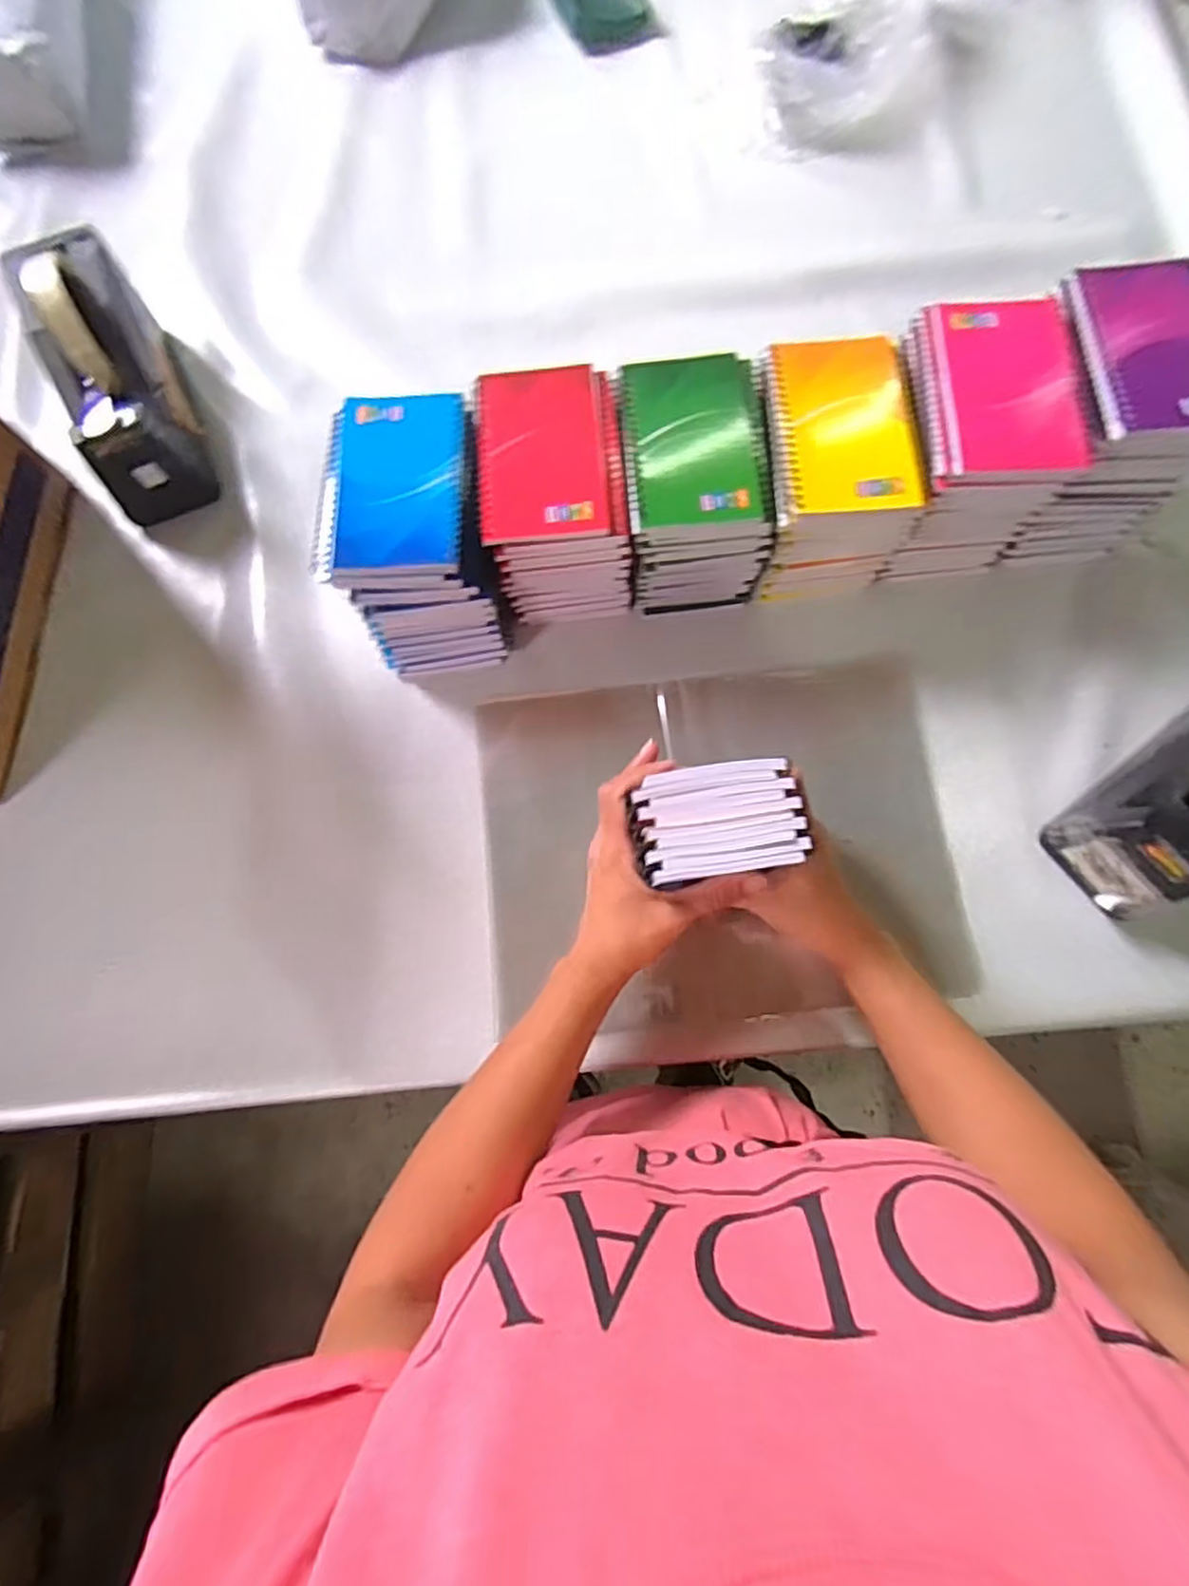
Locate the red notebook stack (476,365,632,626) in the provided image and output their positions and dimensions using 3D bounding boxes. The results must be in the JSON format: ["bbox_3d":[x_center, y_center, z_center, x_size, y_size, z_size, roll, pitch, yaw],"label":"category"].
[{"bbox_3d":[-0.028,-0.212,0.516,0.095,0.122,0.140,-5,78,1],"label":"red notebook stack"}]

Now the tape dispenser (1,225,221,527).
[{"bbox_3d":[-0.379,-0.335,0.540,0.075,0.122,0.196,-20,78,-3],"label":"tape dispenser"}]

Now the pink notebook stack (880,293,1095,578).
[{"bbox_3d":[0.265,-0.249,0.501,0.098,0.130,0.136,-5,78,1],"label":"pink notebook stack"}]

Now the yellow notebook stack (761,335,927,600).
[{"bbox_3d":[0.164,-0.226,0.503,0.093,0.121,0.138,-5,78,1],"label":"yellow notebook stack"}]

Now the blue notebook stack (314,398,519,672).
[{"bbox_3d":[-0.129,-0.182,0.501,0.110,0.115,0.153,-9,78,0],"label":"blue notebook stack"}]

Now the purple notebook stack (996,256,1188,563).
[{"bbox_3d":[0.360,-0.267,0.498,0.104,0.134,0.150,-3,78,1],"label":"purple notebook stack"}]

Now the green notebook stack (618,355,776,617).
[{"bbox_3d":[0.070,-0.224,0.521,0.096,0.128,0.138,-6,78,0],"label":"green notebook stack"}]

